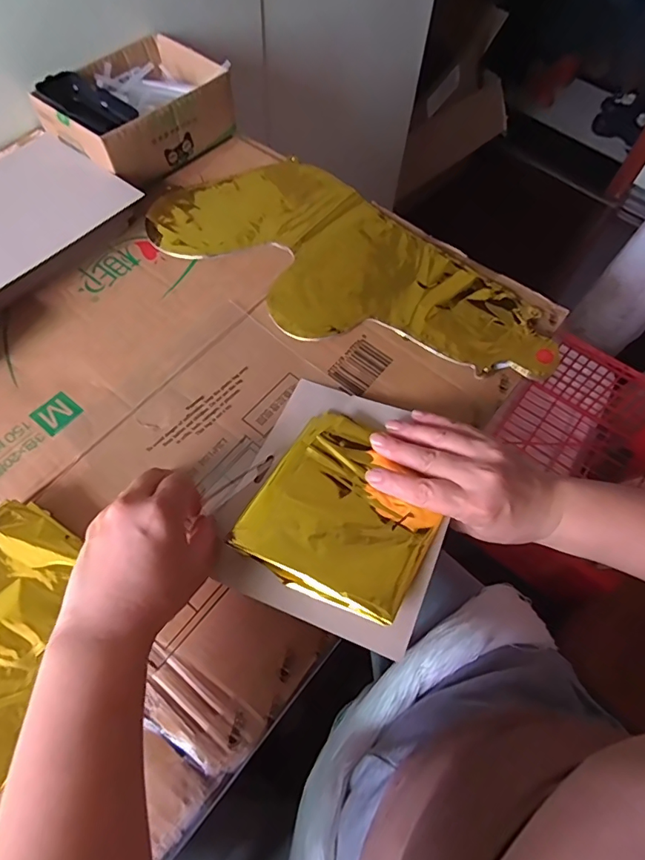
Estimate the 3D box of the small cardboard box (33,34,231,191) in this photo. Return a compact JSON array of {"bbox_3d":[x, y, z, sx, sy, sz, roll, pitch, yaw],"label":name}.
[{"bbox_3d":[-0.210,-0.364,0.561,0.131,0.072,0.181,33,65,15],"label":"small cardboard box"}]

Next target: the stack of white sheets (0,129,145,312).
[{"bbox_3d":[-0.310,-0.216,0.491,0.168,0.037,0.188,36,66,16],"label":"stack of white sheets"}]

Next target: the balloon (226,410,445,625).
[{"bbox_3d":[0.017,0.057,0.361,0.129,0.018,0.139,23,52,22],"label":"balloon"}]

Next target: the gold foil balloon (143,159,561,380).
[{"bbox_3d":[0.026,-0.169,0.505,0.426,0.010,0.197,37,66,17],"label":"gold foil balloon"}]

